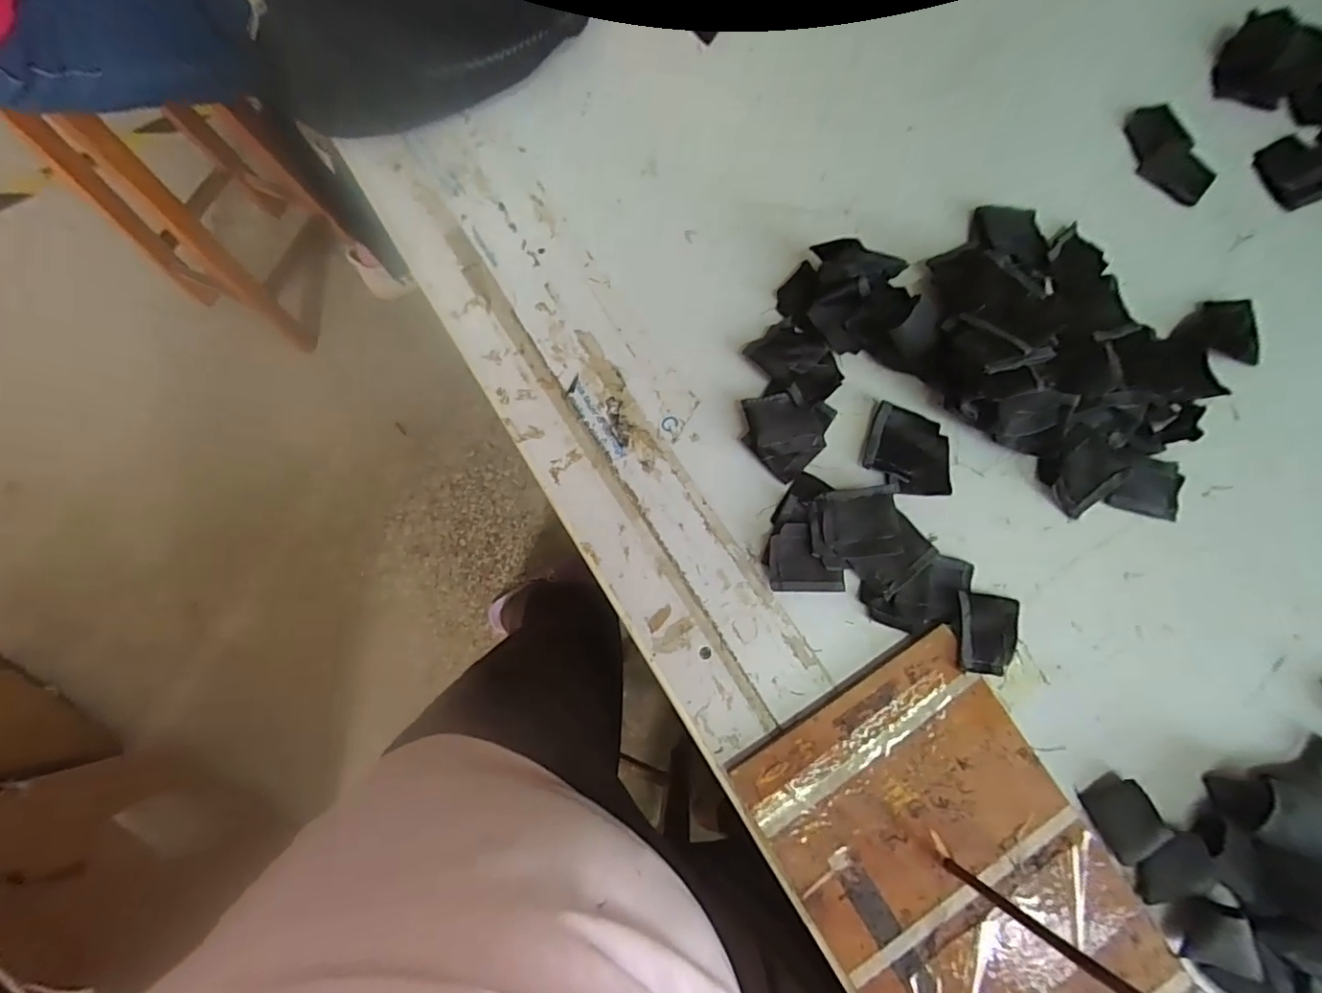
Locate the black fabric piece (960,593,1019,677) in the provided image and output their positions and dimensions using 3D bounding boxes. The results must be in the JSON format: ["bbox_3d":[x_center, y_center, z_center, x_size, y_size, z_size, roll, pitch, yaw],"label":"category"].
[{"bbox_3d":[0.225,0.094,0.393,0.048,0.008,0.054,11,69,-13],"label":"black fabric piece"}]

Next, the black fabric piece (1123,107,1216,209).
[{"bbox_3d":[0.429,-0.289,0.486,0.061,0.012,0.091,-18,77,-5],"label":"black fabric piece"}]

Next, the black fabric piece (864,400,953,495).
[{"bbox_3d":[0.185,-0.033,0.420,0.065,0.006,0.060,14,77,2],"label":"black fabric piece"}]

